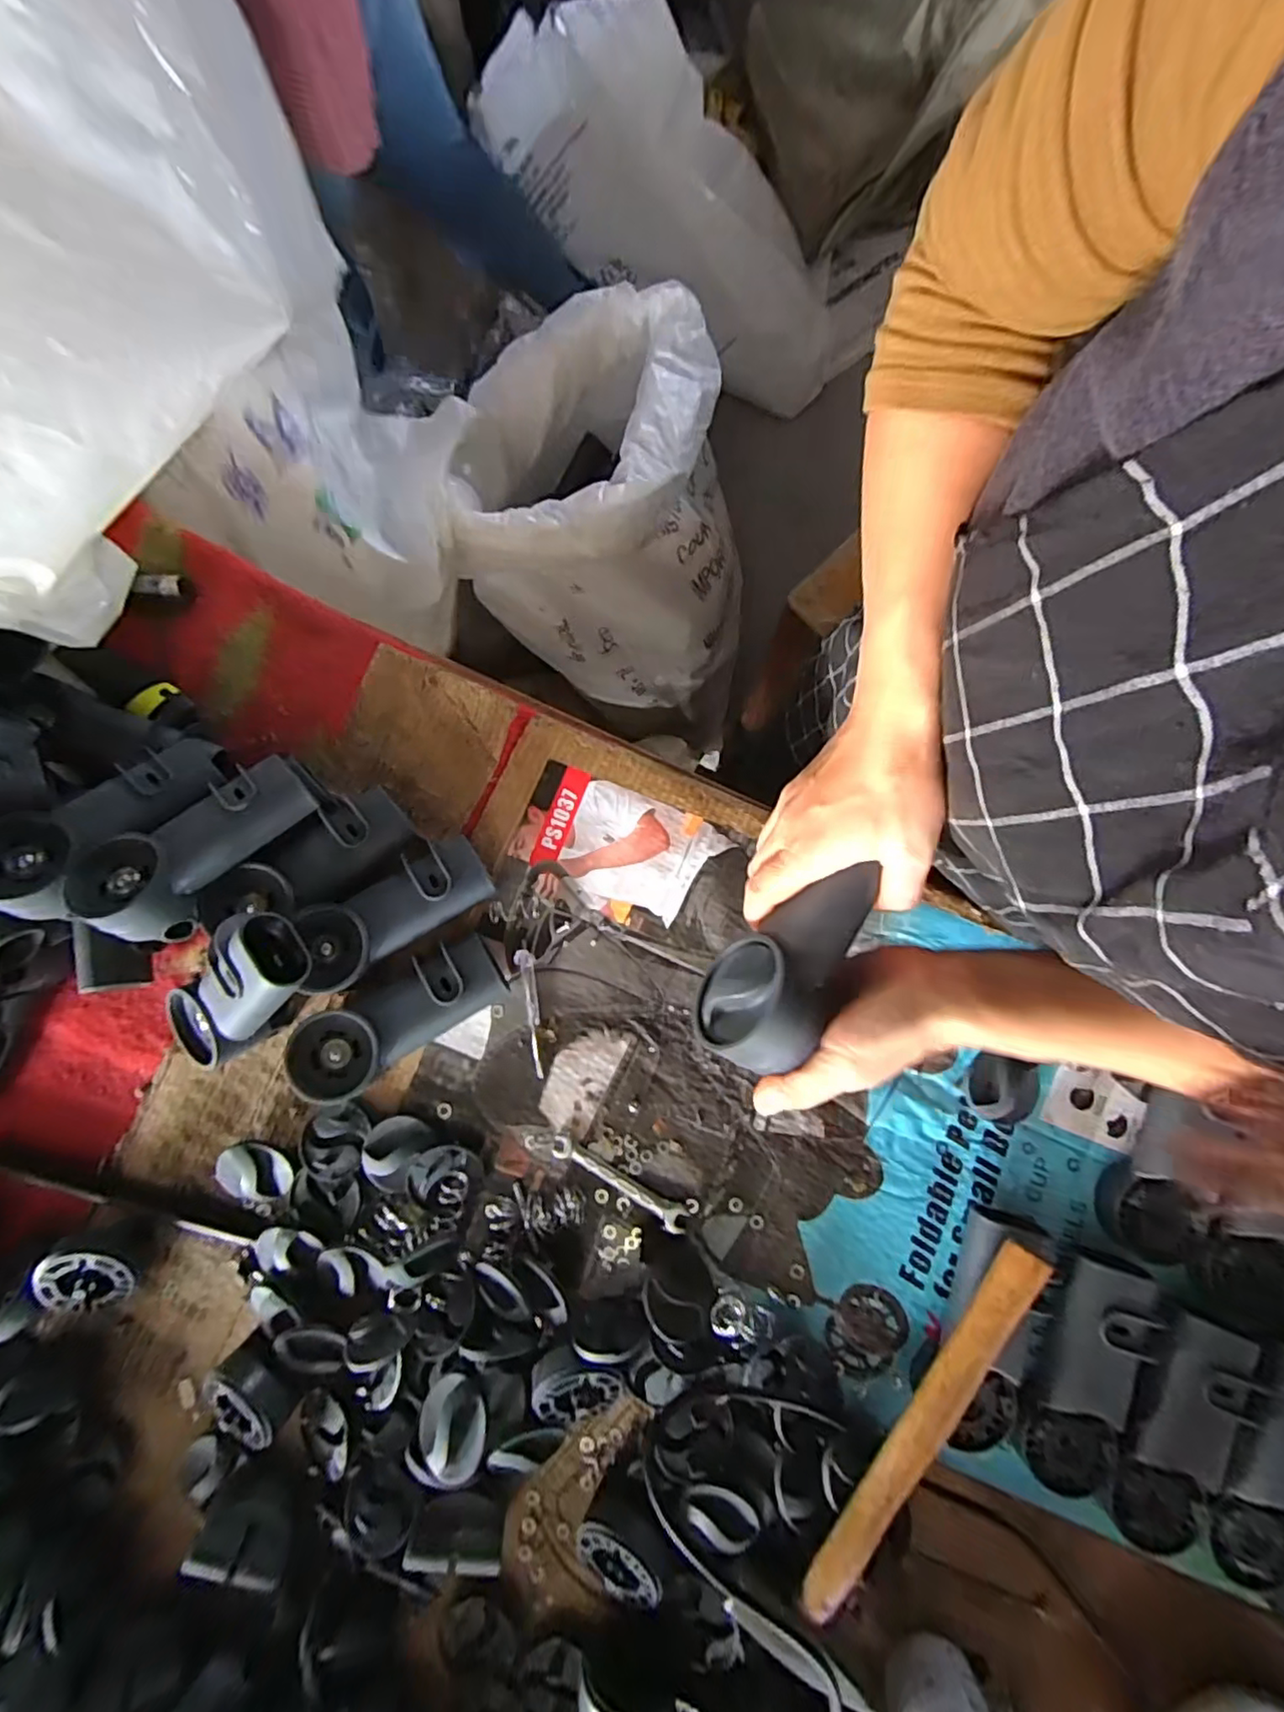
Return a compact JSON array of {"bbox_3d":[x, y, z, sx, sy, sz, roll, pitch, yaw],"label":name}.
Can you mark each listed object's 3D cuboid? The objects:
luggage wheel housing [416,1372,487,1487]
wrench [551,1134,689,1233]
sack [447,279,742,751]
[{"bbox_3d":[-0.133,0.400,0.442,0.051,0.031,0.058,23,83,4],"label":"luggage wheel housing"},{"bbox_3d":[-0.018,0.258,0.496,0.117,0.005,0.020,28,84,5],"label":"wrench"},{"bbox_3d":[-0.042,-0.429,0.909,0.369,0.503,0.353,-6,82,1],"label":"sack"}]

